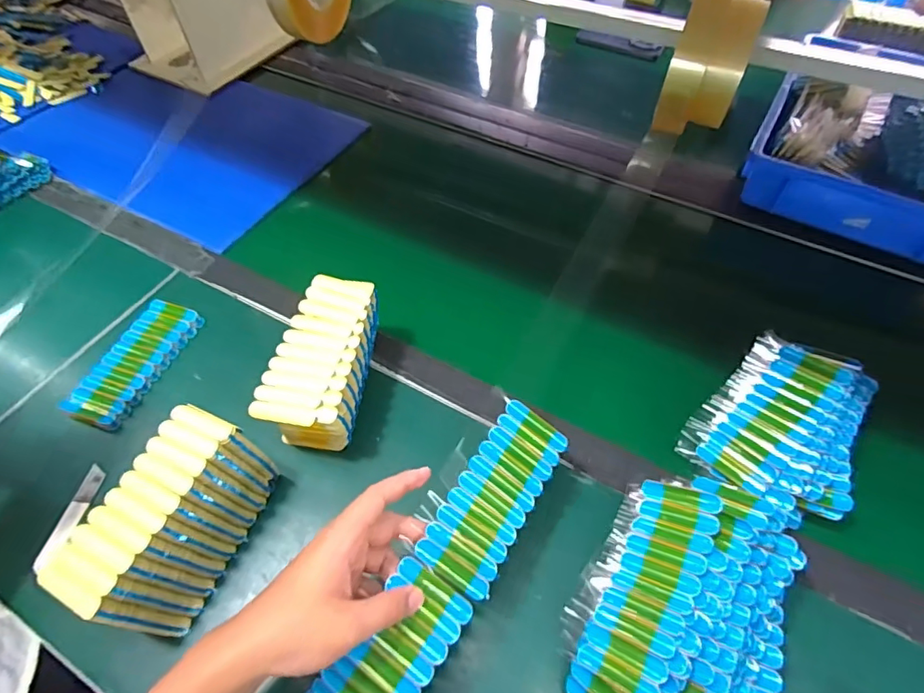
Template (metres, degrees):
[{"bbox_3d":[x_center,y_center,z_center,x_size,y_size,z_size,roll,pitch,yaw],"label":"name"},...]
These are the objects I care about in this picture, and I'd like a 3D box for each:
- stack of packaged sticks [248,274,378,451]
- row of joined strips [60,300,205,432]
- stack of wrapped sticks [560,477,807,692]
[{"bbox_3d":[-0.134,0.021,0.519,0.083,0.092,0.160,10,55,7],"label":"stack of packaged sticks"},{"bbox_3d":[-0.353,0.013,0.562,0.073,0.015,0.154,11,55,8],"label":"row of joined strips"},{"bbox_3d":[0.168,0.199,0.395,0.140,0.093,0.193,23,57,16],"label":"stack of wrapped sticks"}]

